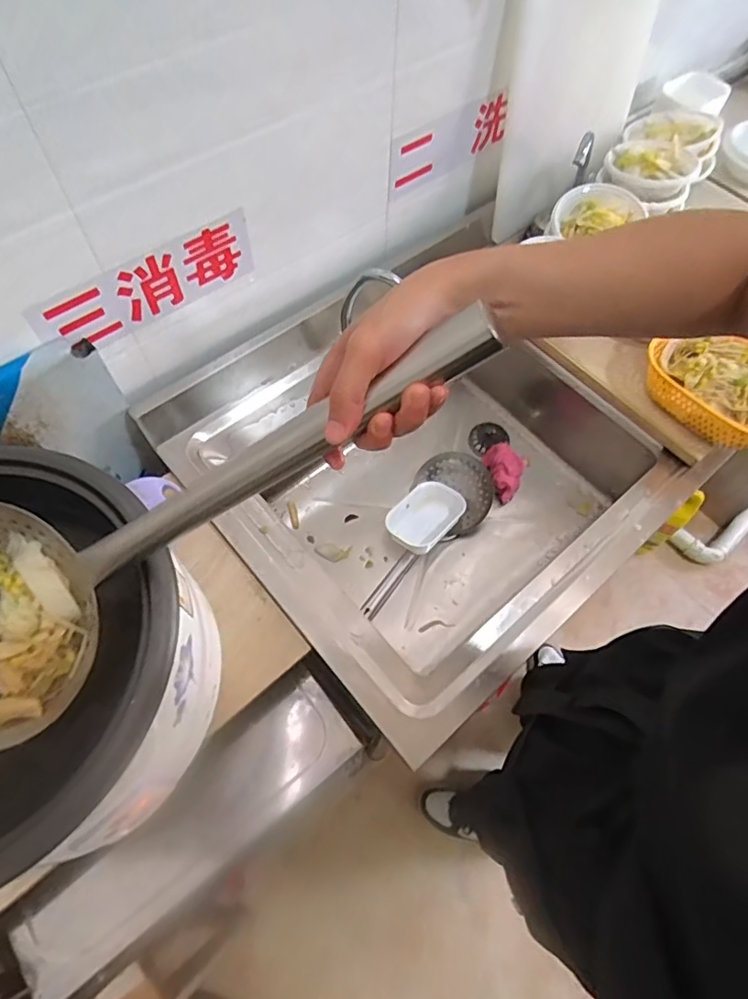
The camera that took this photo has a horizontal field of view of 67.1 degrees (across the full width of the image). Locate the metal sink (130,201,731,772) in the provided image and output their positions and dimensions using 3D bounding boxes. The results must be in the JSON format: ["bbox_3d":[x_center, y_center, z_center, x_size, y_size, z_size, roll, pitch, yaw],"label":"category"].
[{"bbox_3d":[0.059,-0.036,0.905,0.591,0.206,0.618,-37,70,-20],"label":"metal sink"}]

